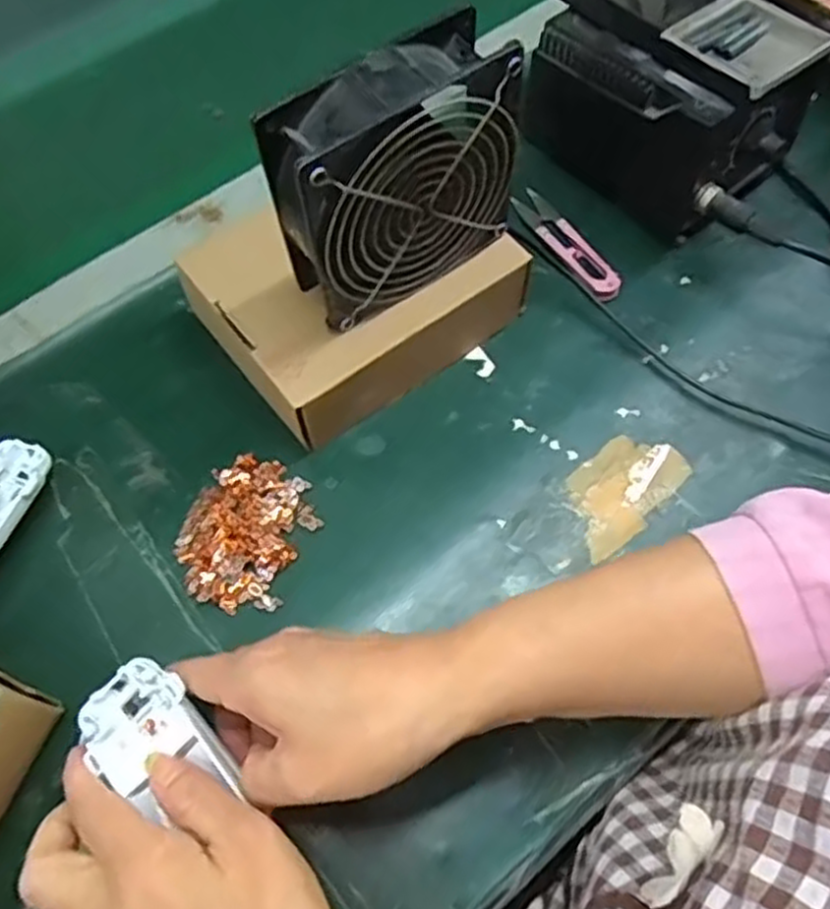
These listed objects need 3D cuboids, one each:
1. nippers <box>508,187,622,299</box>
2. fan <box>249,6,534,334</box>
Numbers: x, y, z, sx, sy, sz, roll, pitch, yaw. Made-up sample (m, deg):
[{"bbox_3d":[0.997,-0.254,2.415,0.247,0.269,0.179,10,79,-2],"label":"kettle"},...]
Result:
[{"bbox_3d":[0.100,-0.140,0.501,0.024,0.008,0.103,-29,68,-13],"label":"nippers"},{"bbox_3d":[-0.012,-0.135,0.379,0.123,0.116,0.046,-32,68,-15],"label":"fan"}]

